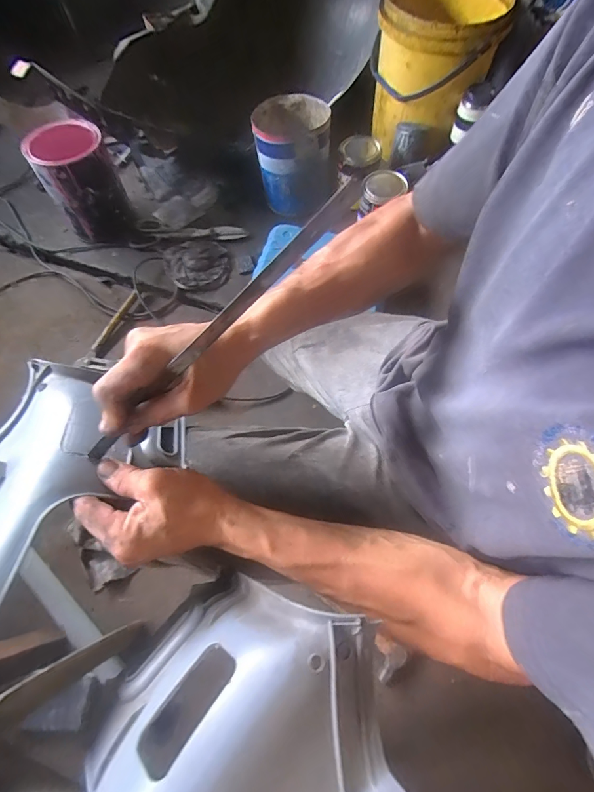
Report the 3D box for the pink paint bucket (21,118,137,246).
[{"bbox_3d":[-0.496,-0.492,0.905,0.158,0.208,0.191,-26,66,-10],"label":"pink paint bucket"}]

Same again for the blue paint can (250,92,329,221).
[{"bbox_3d":[-0.010,-0.585,0.932,0.170,0.188,0.164,-5,64,0],"label":"blue paint can"}]

